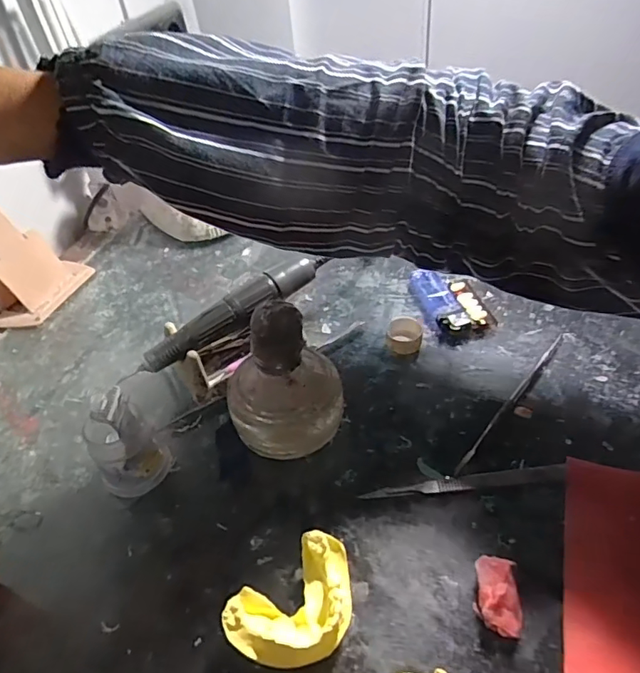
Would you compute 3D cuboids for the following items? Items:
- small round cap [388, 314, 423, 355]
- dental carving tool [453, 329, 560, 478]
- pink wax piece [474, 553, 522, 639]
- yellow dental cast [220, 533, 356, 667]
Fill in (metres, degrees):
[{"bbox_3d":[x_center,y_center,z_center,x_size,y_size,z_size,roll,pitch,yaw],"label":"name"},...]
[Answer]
[{"bbox_3d":[0.068,-0.001,0.409,0.027,0.014,0.033,5,45,13],"label":"small round cap"},{"bbox_3d":[0.137,0.042,0.356,0.006,0.006,0.156,30,54,32],"label":"dental carving tool"},{"bbox_3d":[0.092,0.133,0.261,0.022,0.016,0.035,6,45,13],"label":"pink wax piece"},{"bbox_3d":[-0.009,0.139,0.259,0.069,0.027,0.051,-33,49,-25],"label":"yellow dental cast"}]

